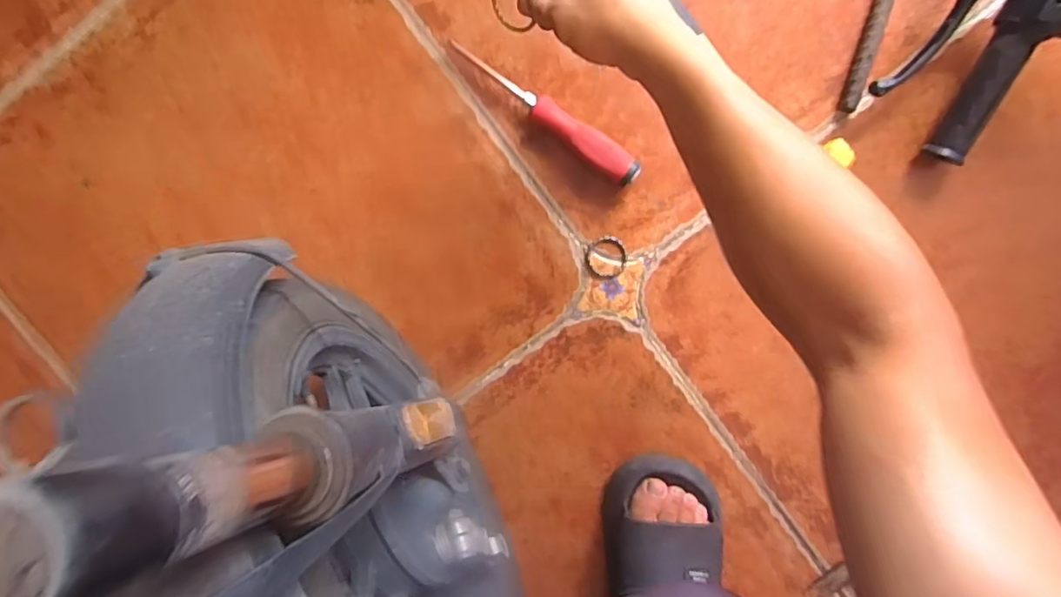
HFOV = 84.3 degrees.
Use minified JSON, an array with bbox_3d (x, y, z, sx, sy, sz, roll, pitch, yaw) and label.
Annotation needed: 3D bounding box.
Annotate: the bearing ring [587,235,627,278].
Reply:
[{"bbox_3d":[0.076,-0.041,0.585,0.041,0.004,0.042,0,99,-1],"label":"bearing ring"}]

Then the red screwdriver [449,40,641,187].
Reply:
[{"bbox_3d":[0.013,-0.172,0.551,0.205,0.036,0.030,35,97,-6],"label":"red screwdriver"}]

